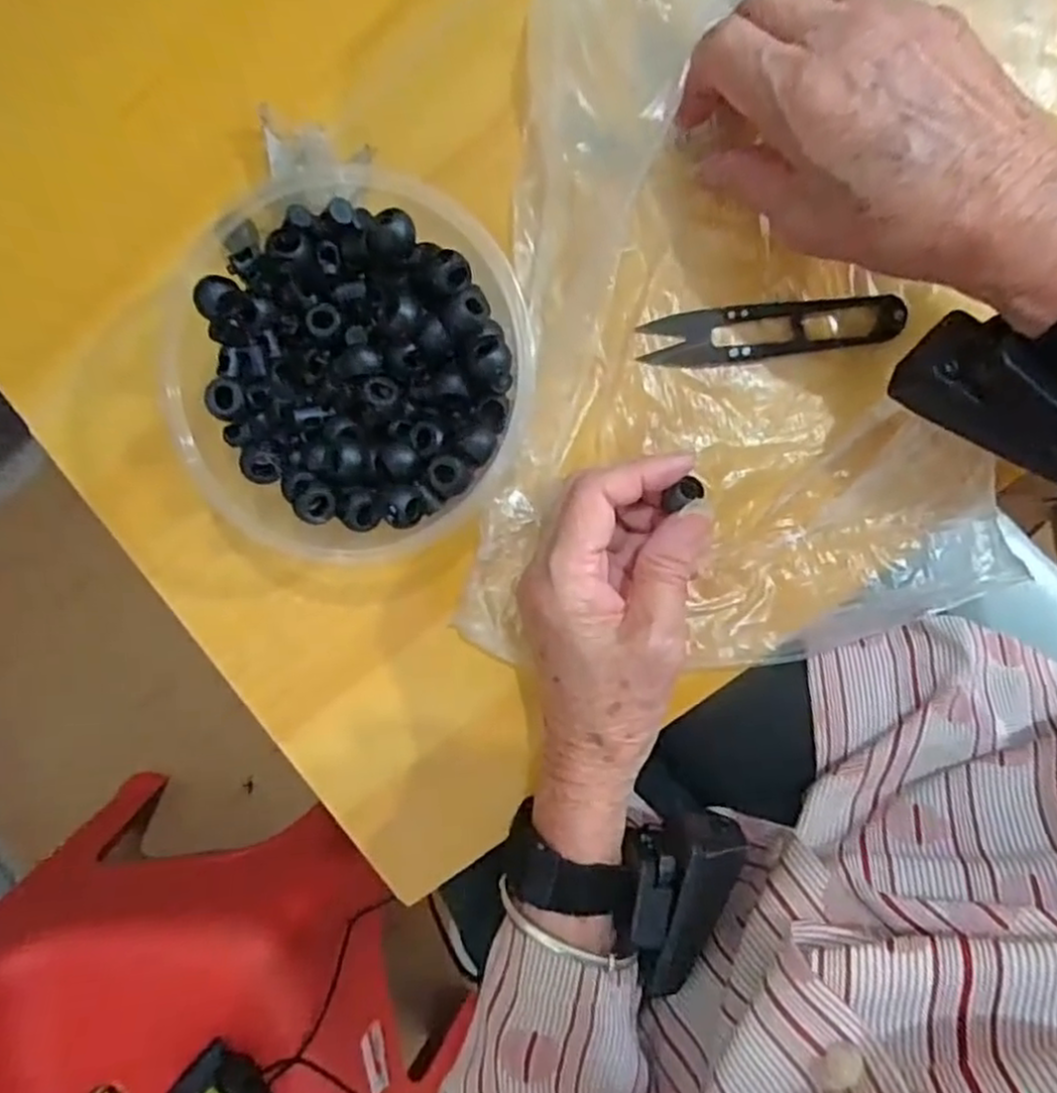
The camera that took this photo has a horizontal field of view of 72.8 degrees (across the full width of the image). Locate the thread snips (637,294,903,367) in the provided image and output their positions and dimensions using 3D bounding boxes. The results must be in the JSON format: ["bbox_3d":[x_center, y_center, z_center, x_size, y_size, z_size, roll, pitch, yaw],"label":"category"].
[{"bbox_3d":[0.099,-0.089,0.295,0.100,0.009,0.023,-3,96,7],"label":"thread snips"}]

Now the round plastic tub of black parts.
[{"bbox_3d":[-0.069,-0.070,0.298,0.144,0.054,0.142,1,96,7],"label":"round plastic tub of black parts"}]

